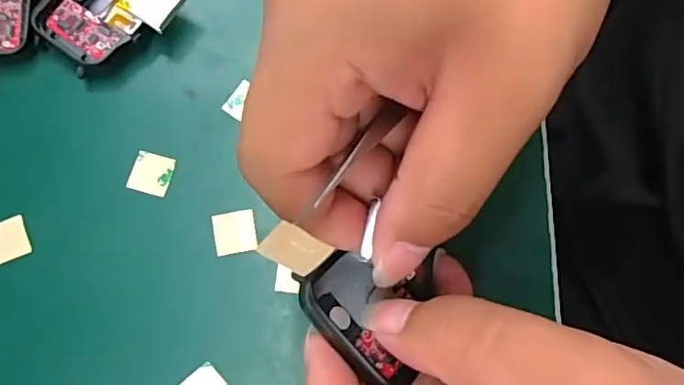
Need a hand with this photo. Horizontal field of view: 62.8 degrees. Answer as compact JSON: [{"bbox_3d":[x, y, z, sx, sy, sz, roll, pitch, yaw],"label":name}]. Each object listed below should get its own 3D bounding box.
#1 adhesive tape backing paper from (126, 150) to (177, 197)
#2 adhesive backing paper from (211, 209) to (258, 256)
[{"bbox_3d":[-0.073,-0.007,0.215,0.015,0.004,0.015,15,77,2],"label":"adhesive tape backing paper"},{"bbox_3d":[-0.040,0.015,0.208,0.016,0.004,0.016,-11,77,-4],"label":"adhesive backing paper"}]

